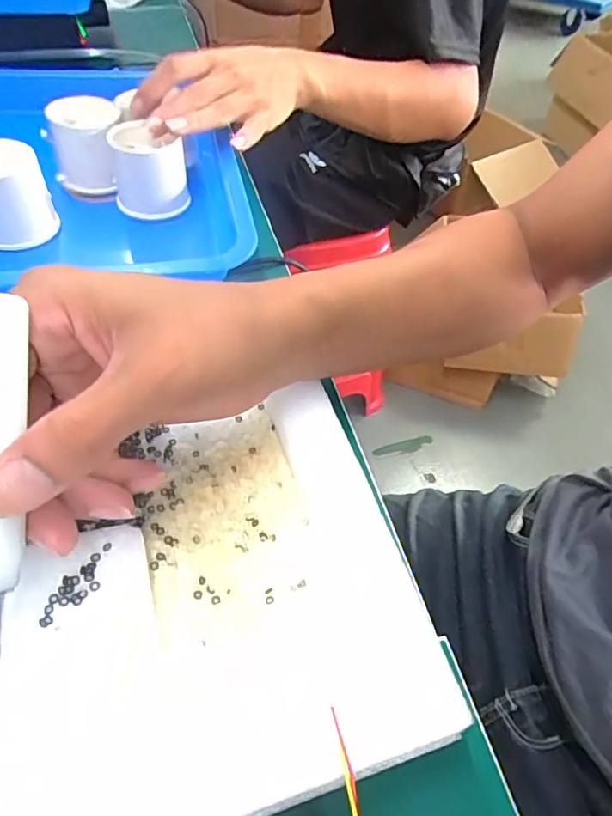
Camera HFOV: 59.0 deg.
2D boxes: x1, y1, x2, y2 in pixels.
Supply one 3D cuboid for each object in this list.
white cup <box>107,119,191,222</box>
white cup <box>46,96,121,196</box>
[{"bbox_3d":[-0.115,-0.173,0.397,0.051,0.047,0.046,-10,52,-13],"label":"white cup"},{"bbox_3d":[-0.163,-0.195,0.408,0.048,0.054,0.051,-14,53,-16],"label":"white cup"}]

